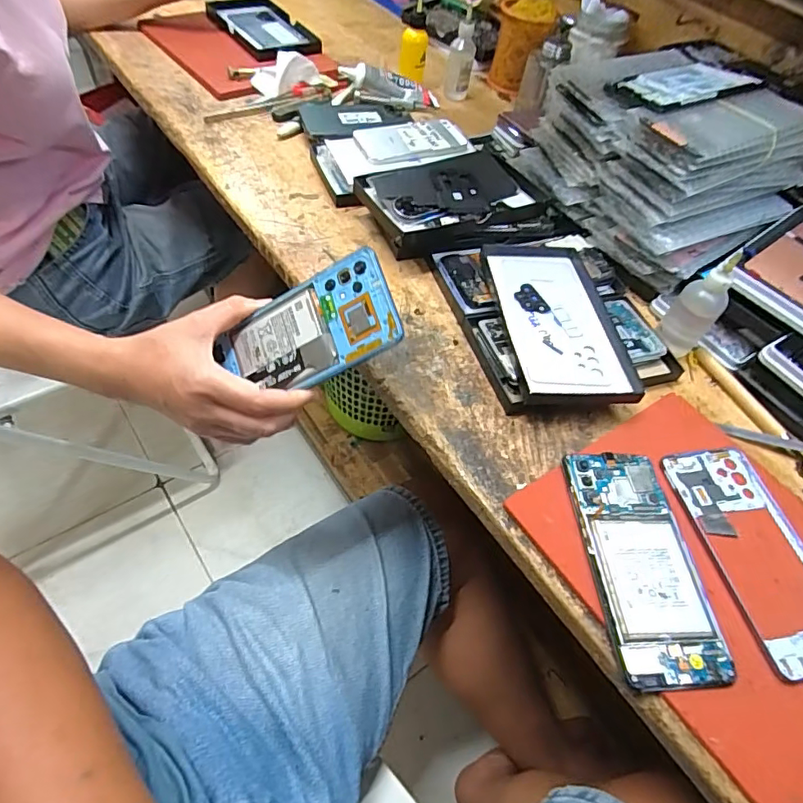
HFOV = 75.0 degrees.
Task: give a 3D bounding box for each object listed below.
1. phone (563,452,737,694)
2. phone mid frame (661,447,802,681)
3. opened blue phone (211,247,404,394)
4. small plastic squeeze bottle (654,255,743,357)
[{"bbox_3d":[0.158,0.104,0.348,0.068,0.014,0.153,-2,57,-6],"label":"phone"},{"bbox_3d":[0.252,0.103,0.368,0.077,0.011,0.158,-9,58,-11],"label":"phone mid frame"},{"bbox_3d":[-0.069,-0.046,0.377,0.141,0.006,0.070,-24,79,21],"label":"opened blue phone"},{"bbox_3d":[0.256,-0.084,0.451,0.032,0.084,0.030,5,54,-4],"label":"small plastic squeeze bottle"}]

